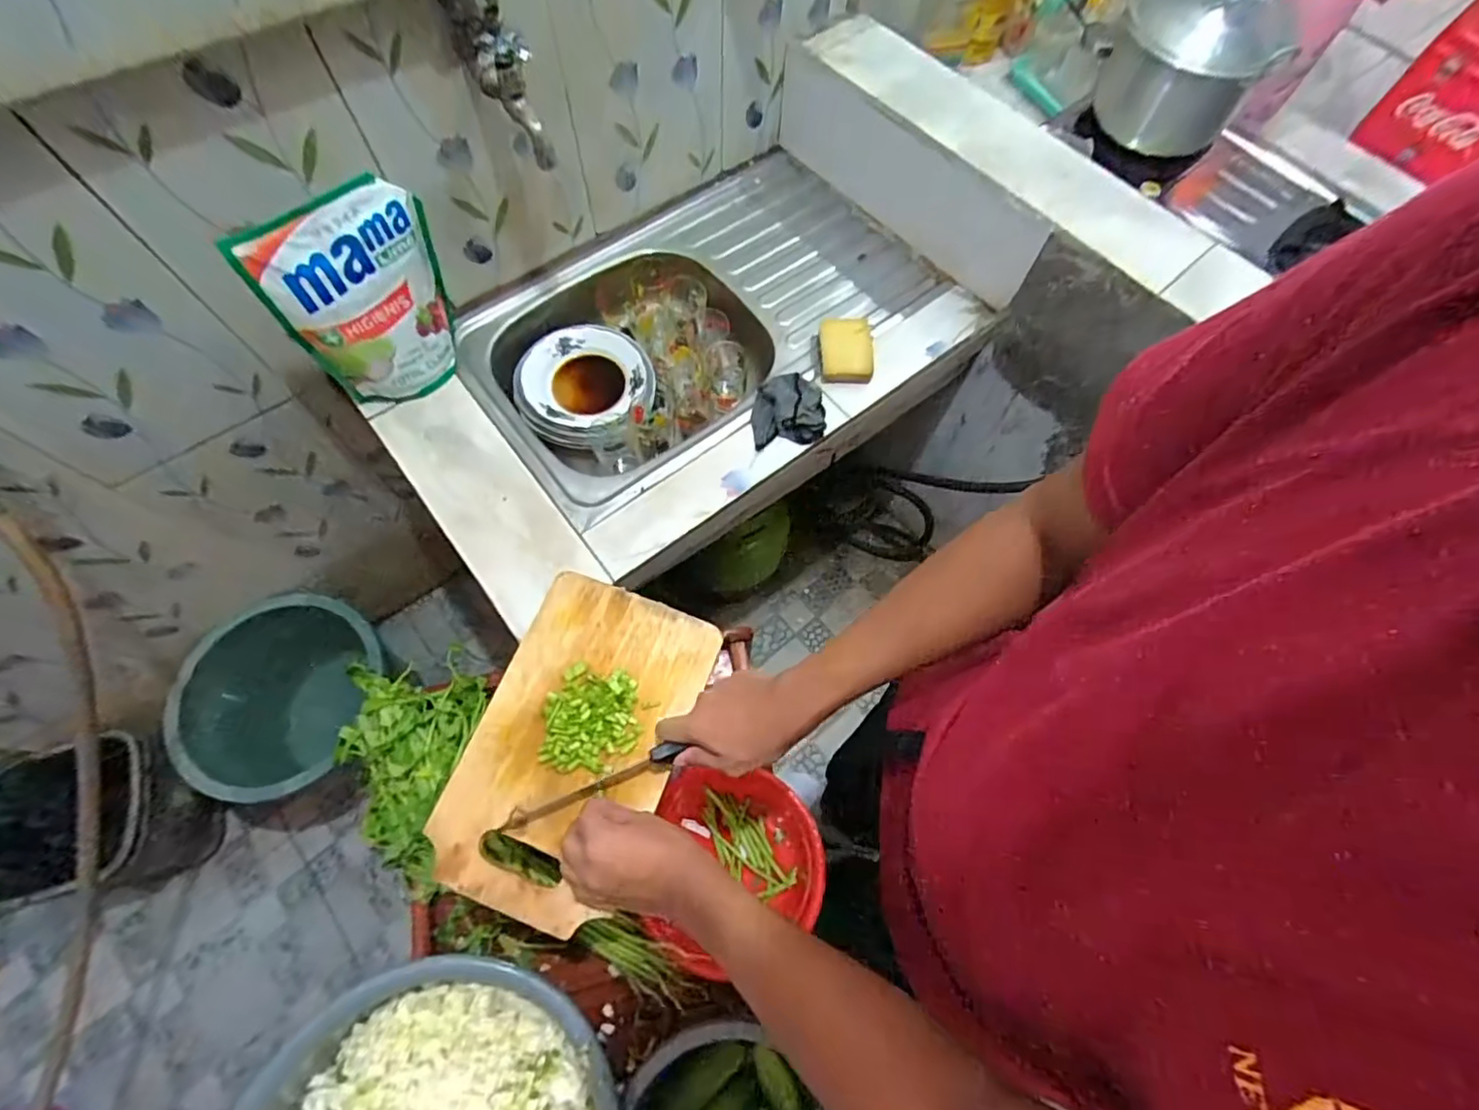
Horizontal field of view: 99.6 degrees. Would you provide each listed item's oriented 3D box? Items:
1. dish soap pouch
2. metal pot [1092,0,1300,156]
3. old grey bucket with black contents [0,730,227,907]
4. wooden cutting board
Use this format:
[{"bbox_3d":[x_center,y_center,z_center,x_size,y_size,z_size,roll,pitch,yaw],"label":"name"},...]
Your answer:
[{"bbox_3d":[-0.432,-0.302,0.750,0.057,0.239,0.191,40,71,13],"label":"dish soap pouch"},{"bbox_3d":[0.738,-0.812,1.050,0.242,0.210,0.224,1,67,-2],"label":"metal pot"},{"bbox_3d":[-1.148,0.476,1.140,0.284,0.234,0.230,-12,68,-7],"label":"old grey bucket with black contents"},{"bbox_3d":[-0.152,0.168,0.573,0.179,0.022,0.290,20,68,6],"label":"wooden cutting board"}]

